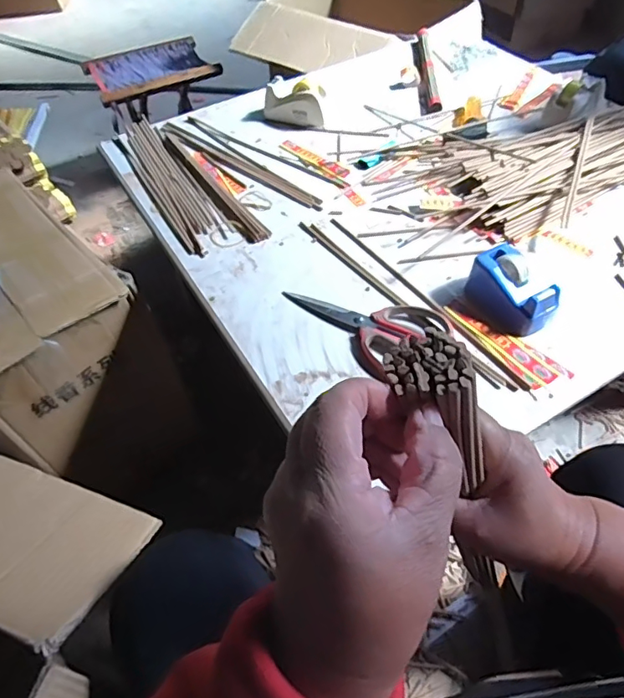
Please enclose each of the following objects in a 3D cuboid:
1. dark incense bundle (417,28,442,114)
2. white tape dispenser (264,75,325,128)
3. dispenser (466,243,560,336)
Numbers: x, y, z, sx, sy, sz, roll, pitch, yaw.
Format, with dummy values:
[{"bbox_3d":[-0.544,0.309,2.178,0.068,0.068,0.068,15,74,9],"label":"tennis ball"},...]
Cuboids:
[{"bbox_3d":[0.220,-0.535,0.977,0.025,0.026,0.292,1,52,4],"label":"dark incense bundle"},{"bbox_3d":[-0.029,-0.422,0.885,0.114,0.057,0.056,27,58,22],"label":"white tape dispenser"},{"bbox_3d":[0.227,-0.066,0.590,0.061,0.052,0.101,-24,54,-15],"label":"dispenser"}]

